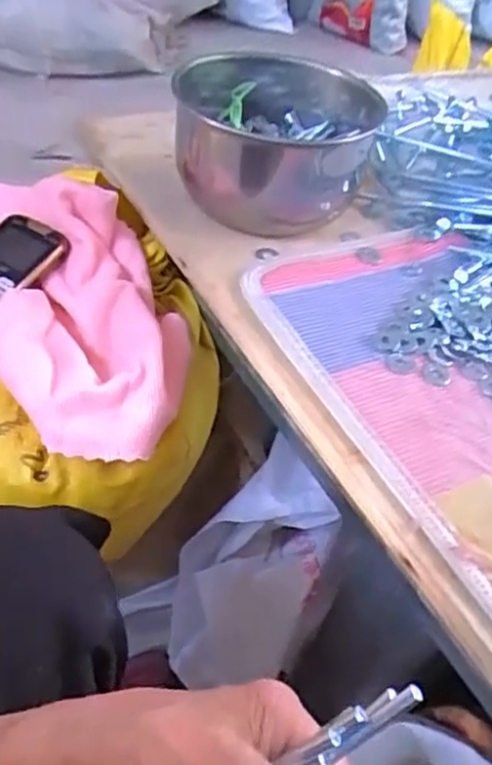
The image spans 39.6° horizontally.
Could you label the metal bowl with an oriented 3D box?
[{"bbox_3d":[0.019,-0.213,0.590,0.173,0.080,0.195,16,46,6],"label":"metal bowl"}]

